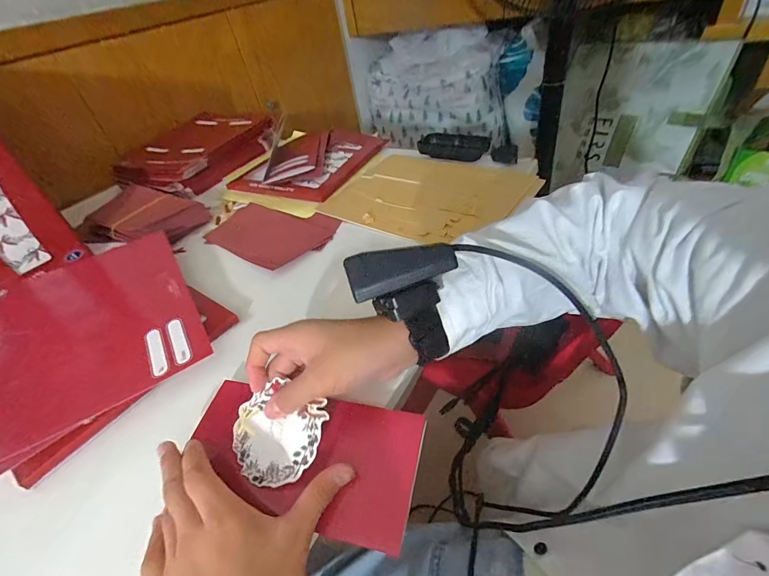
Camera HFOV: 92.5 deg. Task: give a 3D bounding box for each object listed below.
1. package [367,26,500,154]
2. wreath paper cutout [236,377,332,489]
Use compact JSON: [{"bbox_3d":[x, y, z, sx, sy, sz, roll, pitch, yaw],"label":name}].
[{"bbox_3d":[0.173,-0.714,1.332,0.457,0.345,0.179,10,45,24],"label":"package"},{"bbox_3d":[-0.077,0.102,0.261,0.067,0.004,0.065,20,74,26],"label":"wreath paper cutout"}]

